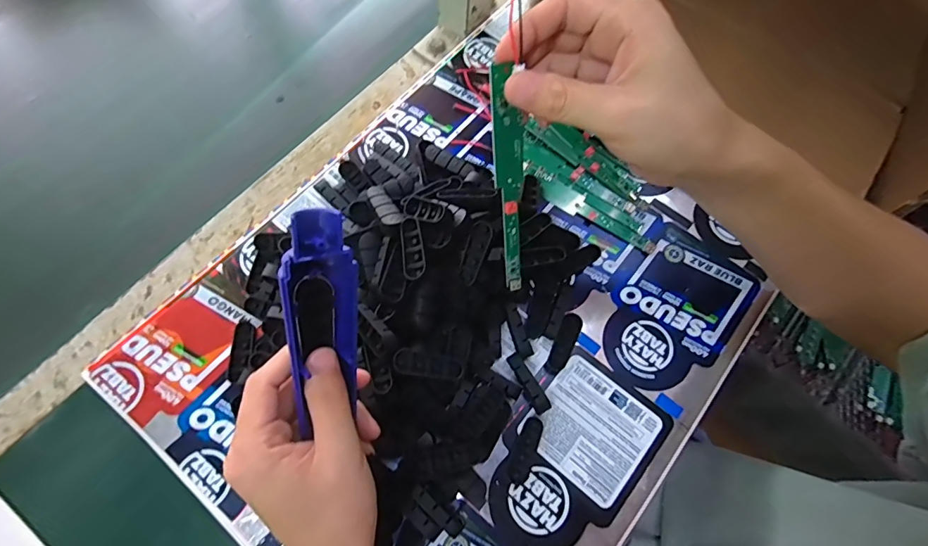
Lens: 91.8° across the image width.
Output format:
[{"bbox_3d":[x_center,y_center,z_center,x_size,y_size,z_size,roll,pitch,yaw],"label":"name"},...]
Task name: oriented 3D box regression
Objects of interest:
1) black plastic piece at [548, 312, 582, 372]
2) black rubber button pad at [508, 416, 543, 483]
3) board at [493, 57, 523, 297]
[{"bbox_3d":[0.080,0.055,0.358,0.015,0.010,0.046,21,71,5],"label":"black plastic piece"},{"bbox_3d":[0.045,0.129,0.330,0.015,0.010,0.046,23,71,5],"label":"black rubber button pad"},{"bbox_3d":[0.029,-0.052,0.276,0.016,0.140,0.005,-10,30,-6],"label":"board"}]

